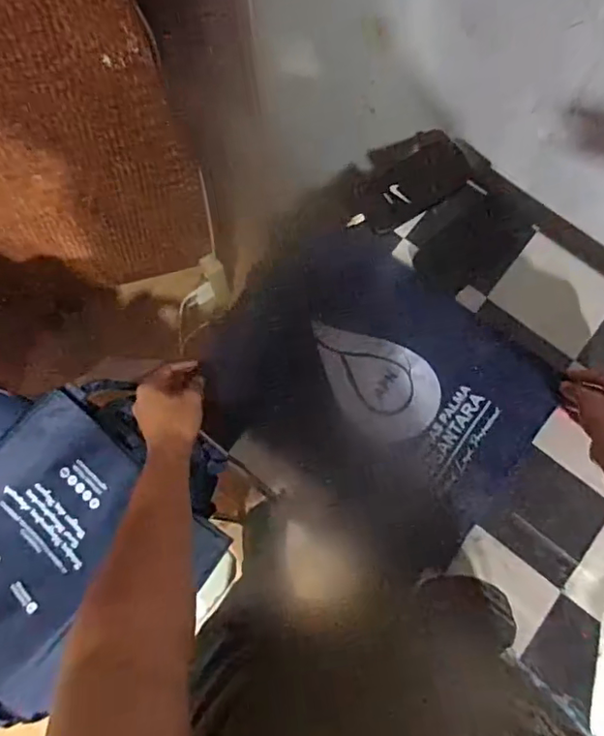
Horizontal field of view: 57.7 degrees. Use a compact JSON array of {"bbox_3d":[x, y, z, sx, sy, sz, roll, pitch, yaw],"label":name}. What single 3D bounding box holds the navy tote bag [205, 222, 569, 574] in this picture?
[{"bbox_3d":[0.092,0.023,0.722,0.401,0.033,0.331,39,80,10],"label":"navy tote bag"}]

